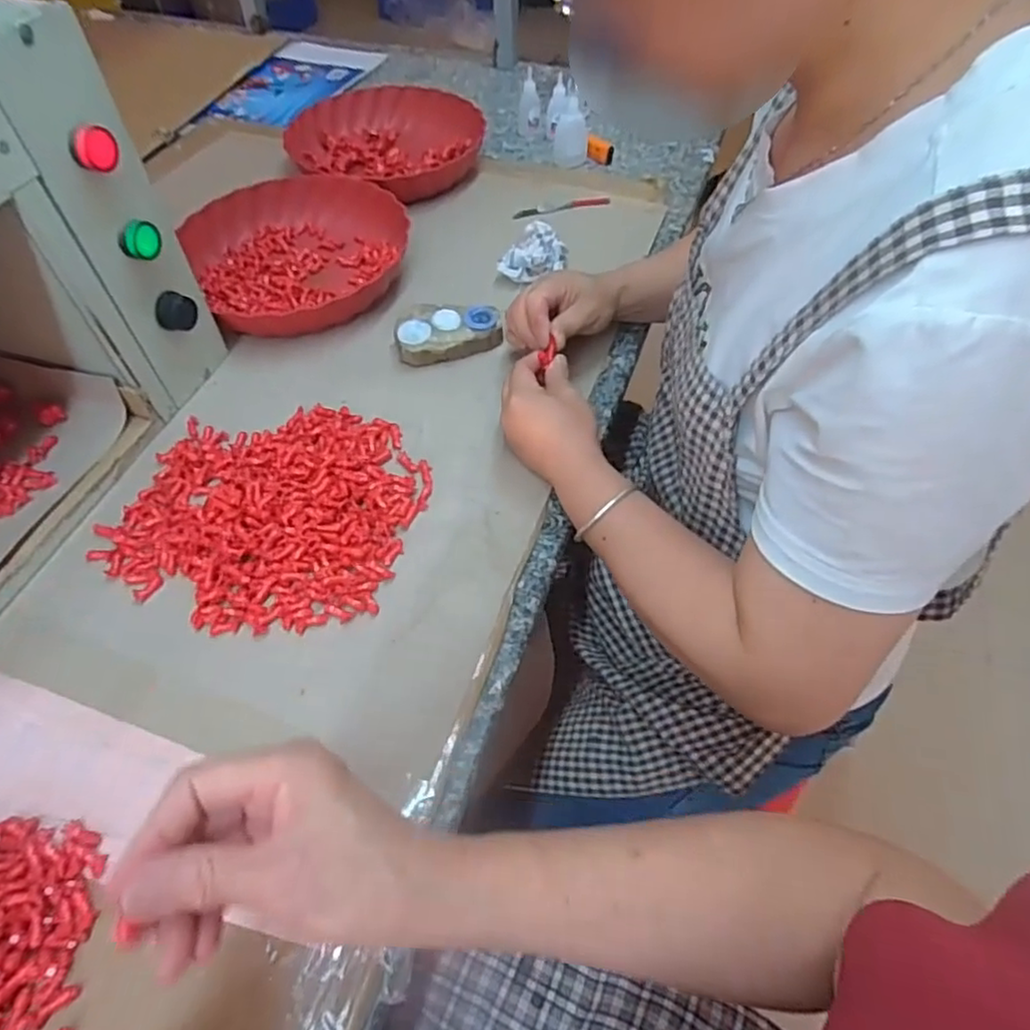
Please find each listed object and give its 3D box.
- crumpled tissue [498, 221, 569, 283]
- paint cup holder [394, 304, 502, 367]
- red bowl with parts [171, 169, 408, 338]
[{"bbox_3d":[0.021,-0.271,0.678,0.068,0.042,0.047,-34,61,-22],"label":"crumpled tissue"},{"bbox_3d":[-0.064,-0.177,0.622,0.099,0.027,0.059,-11,55,-8],"label":"paint cup holder"},{"bbox_3d":[-0.229,-0.284,0.690,0.217,0.048,0.229,-24,57,-16],"label":"red bowl with parts"}]

